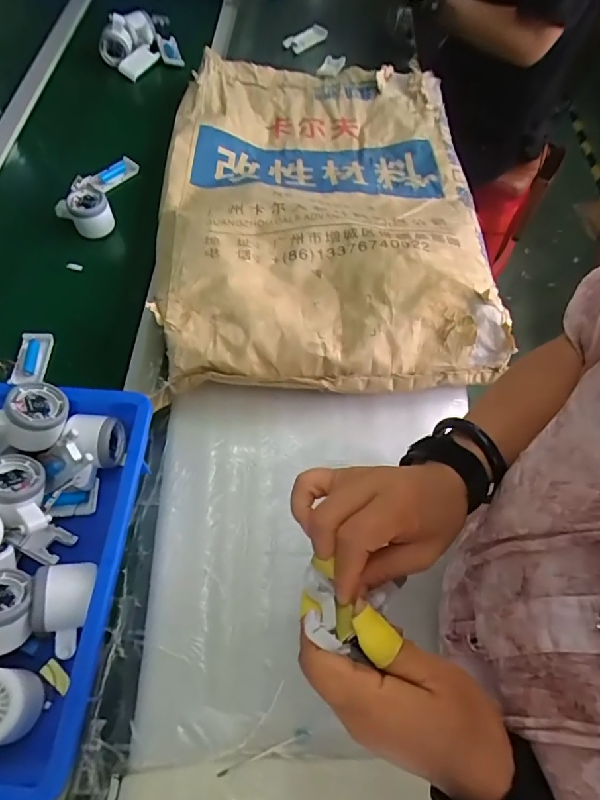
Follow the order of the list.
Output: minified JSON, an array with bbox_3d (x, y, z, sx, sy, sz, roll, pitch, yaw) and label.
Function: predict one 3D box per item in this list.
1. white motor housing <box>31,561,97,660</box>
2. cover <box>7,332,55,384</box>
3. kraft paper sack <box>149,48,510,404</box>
[{"bbox_3d":[-0.220,0.199,0.468,0.050,0.060,0.078,-7,61,-7],"label":"white motor housing"},{"bbox_3d":[-0.358,-0.055,0.651,0.038,0.019,0.075,4,60,-1],"label":"cover"},{"bbox_3d":[0.039,-0.329,0.768,0.480,0.100,0.707,-2,61,-4],"label":"kraft paper sack"}]

